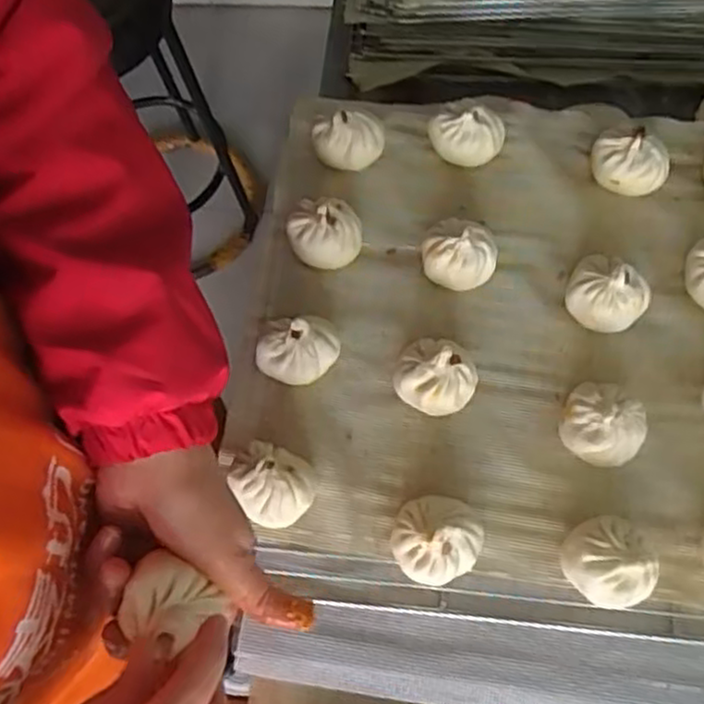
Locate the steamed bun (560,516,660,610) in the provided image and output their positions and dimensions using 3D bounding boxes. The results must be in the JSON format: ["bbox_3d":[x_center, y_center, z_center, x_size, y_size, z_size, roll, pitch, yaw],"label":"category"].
[{"bbox_3d":[0.158,0.133,0.450,0.050,0.046,0.052,-1,68,3],"label":"steamed bun"}]

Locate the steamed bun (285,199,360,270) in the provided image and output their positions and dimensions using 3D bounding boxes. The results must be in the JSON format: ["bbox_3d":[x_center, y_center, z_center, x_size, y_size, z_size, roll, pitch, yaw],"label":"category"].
[{"bbox_3d":[-0.020,-0.090,0.547,0.055,0.045,0.049,3,69,4],"label":"steamed bun"}]

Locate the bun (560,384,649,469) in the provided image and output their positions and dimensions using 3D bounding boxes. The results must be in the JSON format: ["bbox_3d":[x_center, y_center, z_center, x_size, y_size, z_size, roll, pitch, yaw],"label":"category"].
[{"bbox_3d":[0.169,0.049,0.482,0.051,0.043,0.049,-1,69,3],"label":"bun"}]

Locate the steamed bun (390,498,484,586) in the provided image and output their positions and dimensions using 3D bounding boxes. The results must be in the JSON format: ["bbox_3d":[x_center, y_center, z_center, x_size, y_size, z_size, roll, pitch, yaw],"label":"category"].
[{"bbox_3d":[0.054,0.121,0.464,0.055,0.043,0.054,-1,69,3],"label":"steamed bun"}]

